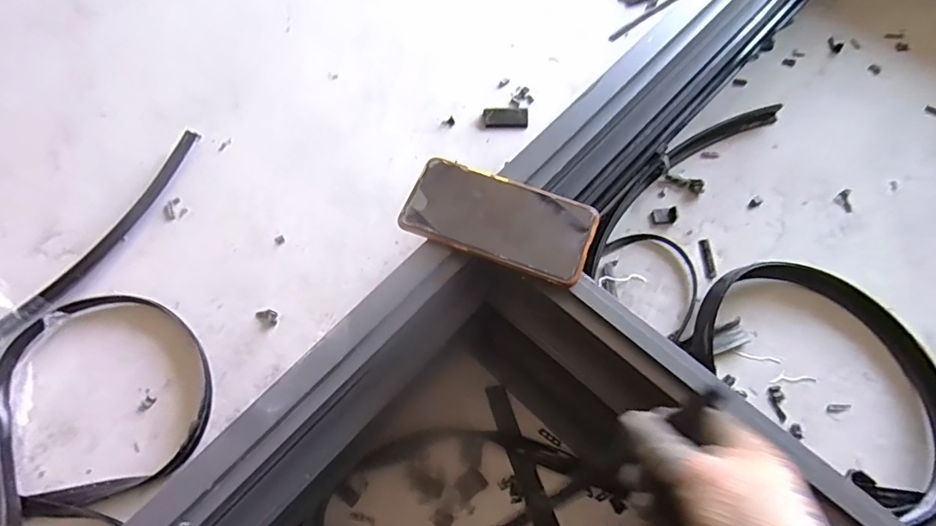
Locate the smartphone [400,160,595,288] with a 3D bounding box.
[{"bbox_3d":[0.026,-0.038,0.450,0.155,0.009,0.076,19,68,11],"label":"smartphone"}]

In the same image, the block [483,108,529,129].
[{"bbox_3d":[0.057,-0.215,0.793,0.065,0.015,0.029,1,65,2],"label":"block"}]

